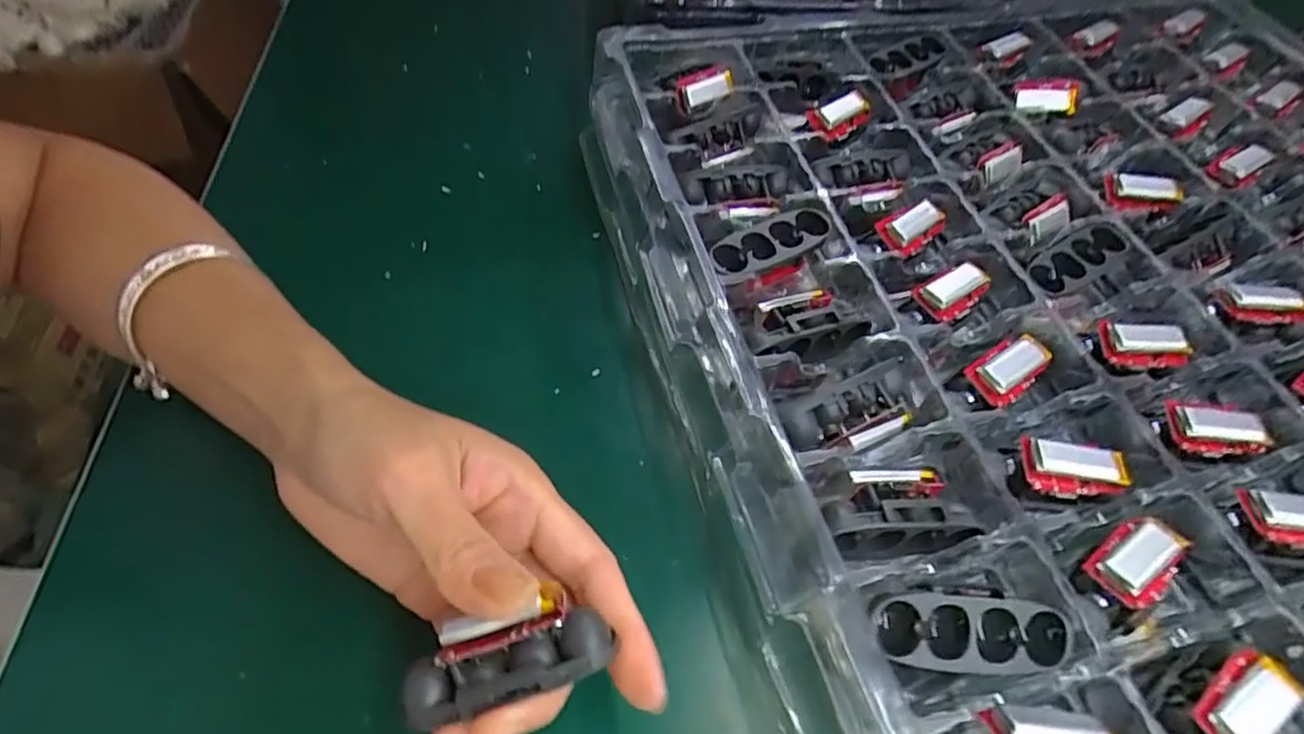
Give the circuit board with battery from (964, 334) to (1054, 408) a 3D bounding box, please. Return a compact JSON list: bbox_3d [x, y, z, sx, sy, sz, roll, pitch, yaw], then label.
[{"bbox_3d":[0.146,0.001,0.261,0.034,0.010,0.018,-27,60,-21],"label":"circuit board with battery"}]

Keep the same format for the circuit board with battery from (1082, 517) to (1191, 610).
[{"bbox_3d":[0.168,0.065,0.219,0.031,0.006,0.021,-29,61,-22],"label":"circuit board with battery"}]

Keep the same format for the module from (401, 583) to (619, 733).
[{"bbox_3d":[-0.043,0.083,0.183,0.059,0.014,0.022,-17,57,-5],"label":"module"}]

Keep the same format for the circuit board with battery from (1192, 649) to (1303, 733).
[{"bbox_3d":[0.182,0.103,0.197,0.034,0.010,0.018,-32,62,-23],"label":"circuit board with battery"}]

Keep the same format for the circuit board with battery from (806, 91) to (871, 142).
[{"bbox_3d":[0.101,-0.135,0.346,0.036,0.010,0.020,-27,94,-9],"label":"circuit board with battery"}]

